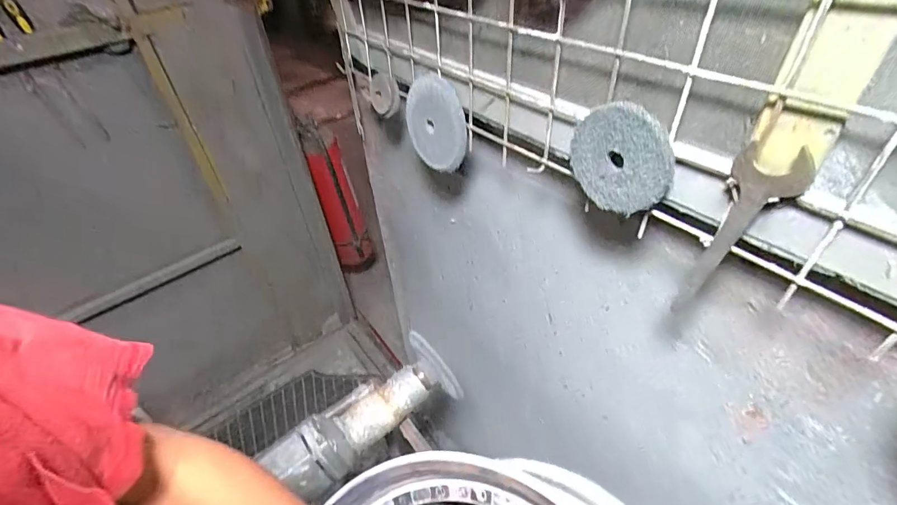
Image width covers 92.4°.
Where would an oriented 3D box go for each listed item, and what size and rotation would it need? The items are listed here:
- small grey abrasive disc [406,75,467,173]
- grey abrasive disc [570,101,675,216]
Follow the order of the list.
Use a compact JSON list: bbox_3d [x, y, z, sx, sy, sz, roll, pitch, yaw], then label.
[{"bbox_3d":[-0.016,-0.157,0.528,0.019,0.113,0.098,-23,7,-40],"label":"small grey abrasive disc"},{"bbox_3d":[0.137,-0.073,0.347,0.011,0.084,0.084,-29,7,-30],"label":"grey abrasive disc"}]

